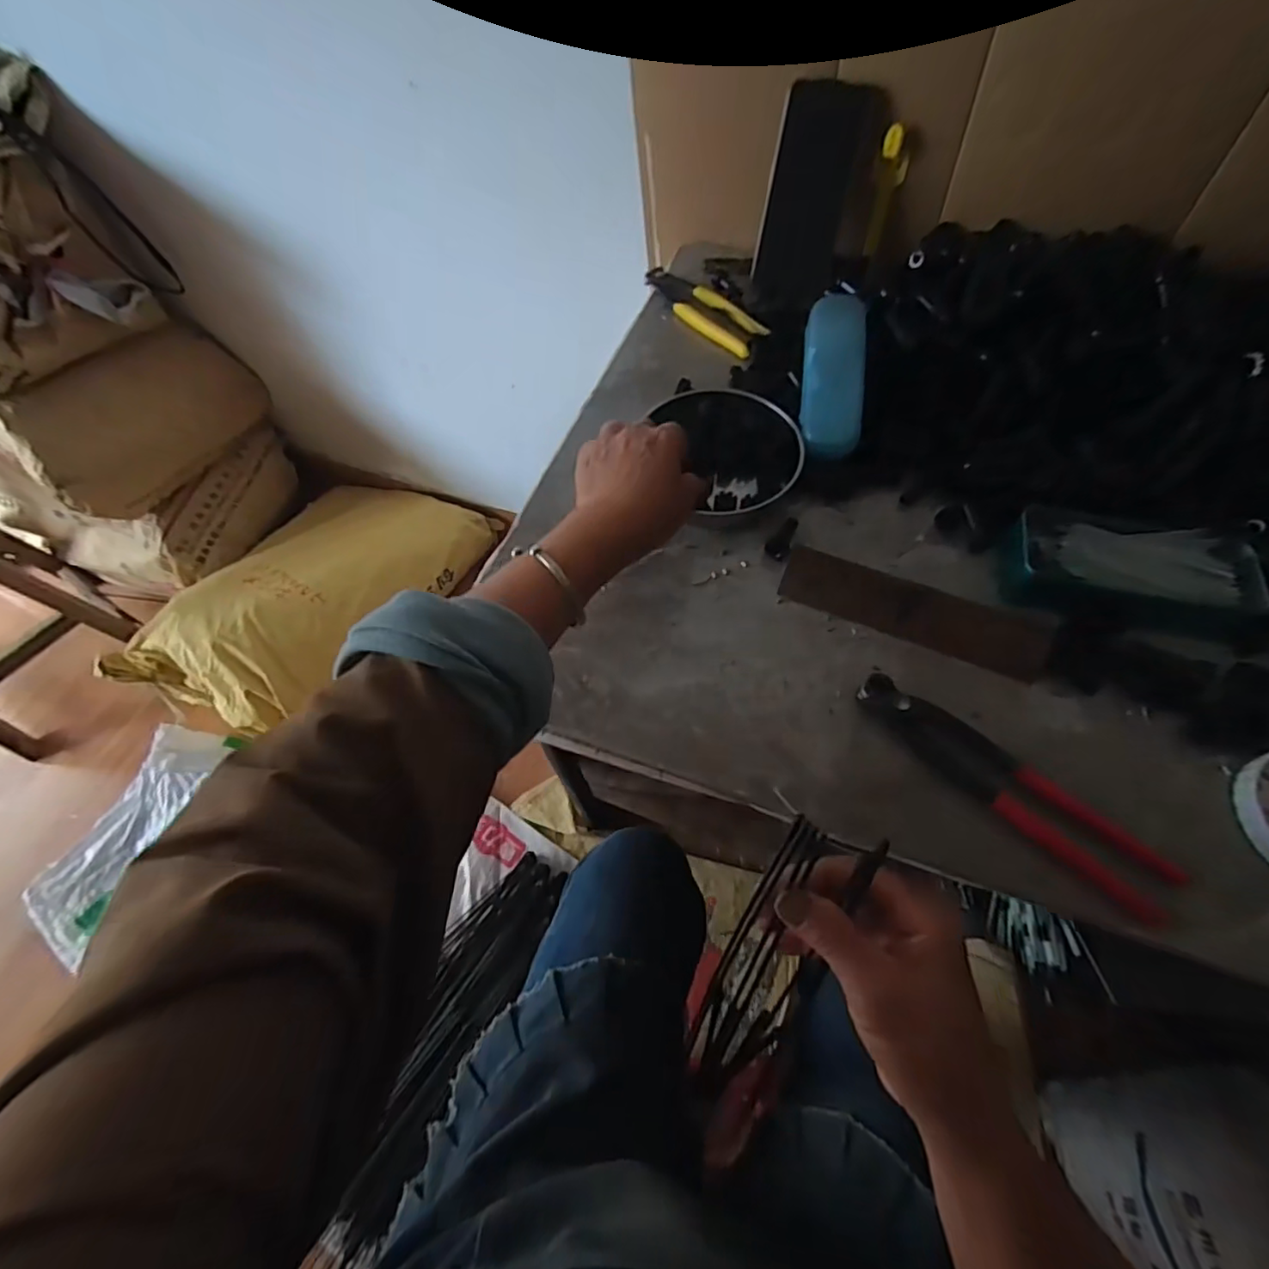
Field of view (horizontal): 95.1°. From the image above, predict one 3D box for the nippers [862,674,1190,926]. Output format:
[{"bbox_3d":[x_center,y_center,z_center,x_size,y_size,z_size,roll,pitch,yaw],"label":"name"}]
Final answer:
[{"bbox_3d":[0.229,0.095,0.357,0.201,0.019,0.042,35,68,19],"label":"nippers"}]

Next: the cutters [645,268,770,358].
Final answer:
[{"bbox_3d":[0.071,-0.343,0.609,0.048,0.012,0.167,-34,65,-15],"label":"cutters"}]

